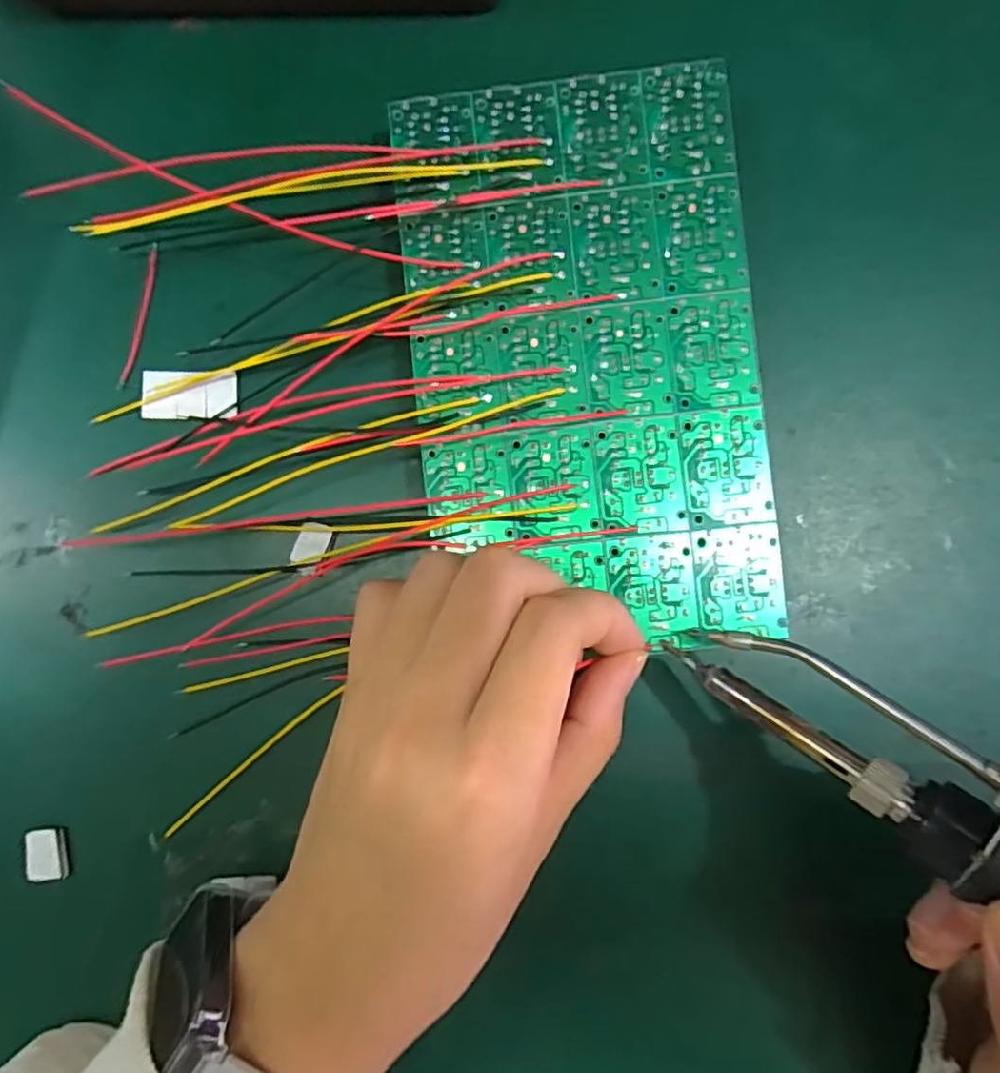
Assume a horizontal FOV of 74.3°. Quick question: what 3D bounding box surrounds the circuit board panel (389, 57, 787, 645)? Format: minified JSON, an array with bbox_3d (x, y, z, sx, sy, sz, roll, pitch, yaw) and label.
[{"bbox_3d":[0.026,-0.054,0.203,0.100,0.013,0.167,-5,89,1],"label":"circuit board panel"}]

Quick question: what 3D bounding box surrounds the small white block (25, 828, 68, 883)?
[{"bbox_3d":[-0.141,0.099,0.205,0.010,0.004,0.016,-5,86,0],"label":"small white block"}]

